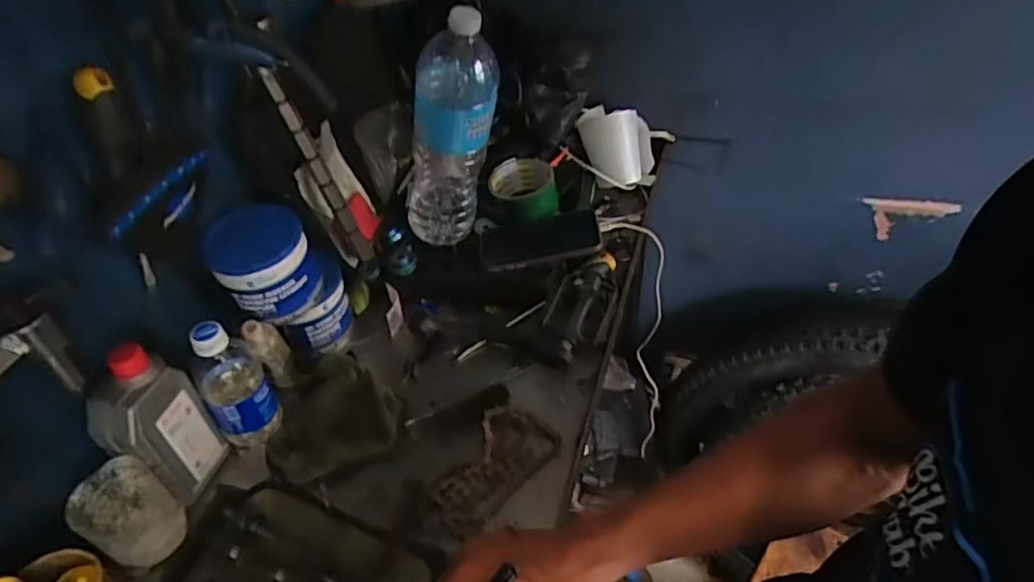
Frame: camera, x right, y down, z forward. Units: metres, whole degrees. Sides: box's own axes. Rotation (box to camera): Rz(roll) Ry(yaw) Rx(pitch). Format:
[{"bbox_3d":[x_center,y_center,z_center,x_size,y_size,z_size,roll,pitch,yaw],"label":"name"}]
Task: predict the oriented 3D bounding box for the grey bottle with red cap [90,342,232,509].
[{"bbox_3d":[-0.341,0.128,0.613,0.049,0.164,0.079,16,49,20],"label":"grey bottle with red cap"}]

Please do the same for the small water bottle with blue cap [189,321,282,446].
[{"bbox_3d":[-0.292,0.094,0.656,0.061,0.161,0.062,-29,49,-21],"label":"small water bottle with blue cap"}]

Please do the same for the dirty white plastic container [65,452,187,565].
[{"bbox_3d":[-0.354,0.210,0.592,0.066,0.087,0.072,24,53,27],"label":"dirty white plastic container"}]

